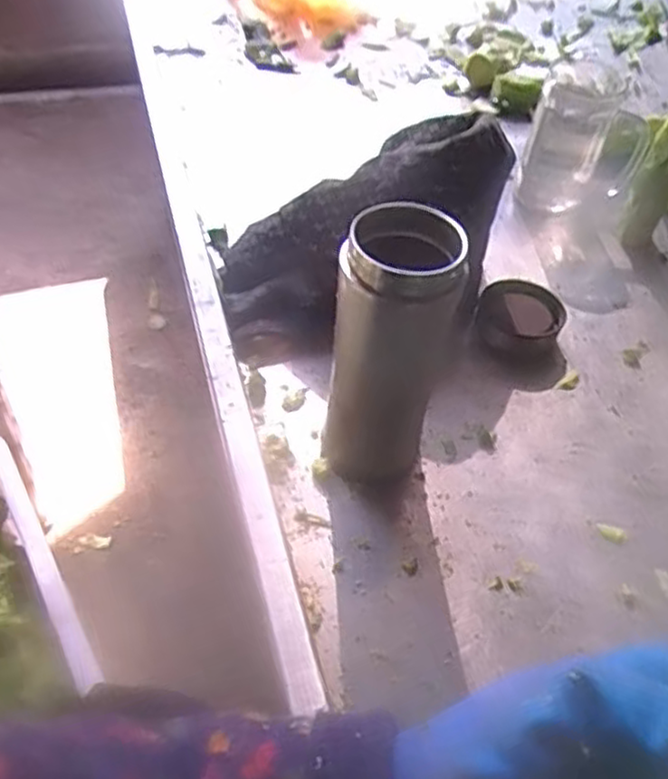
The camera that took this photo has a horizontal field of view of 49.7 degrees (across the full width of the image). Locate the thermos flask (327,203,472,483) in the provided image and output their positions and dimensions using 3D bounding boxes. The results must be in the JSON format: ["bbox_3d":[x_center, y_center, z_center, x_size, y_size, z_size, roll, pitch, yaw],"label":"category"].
[{"bbox_3d":[0.036,-0.022,0.465,0.074,0.187,0.072,11,49,5],"label":"thermos flask"}]

